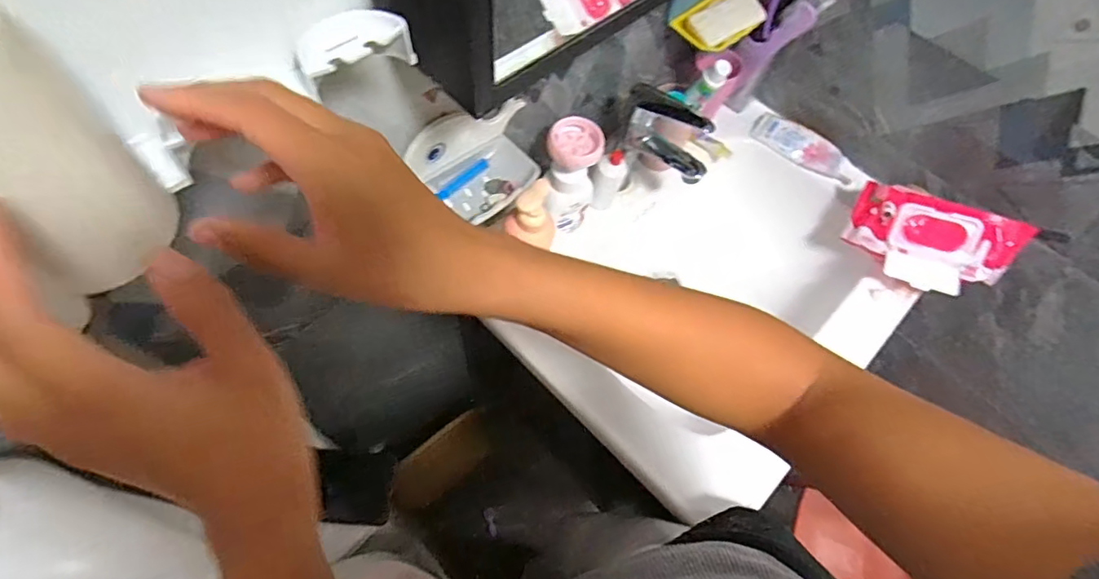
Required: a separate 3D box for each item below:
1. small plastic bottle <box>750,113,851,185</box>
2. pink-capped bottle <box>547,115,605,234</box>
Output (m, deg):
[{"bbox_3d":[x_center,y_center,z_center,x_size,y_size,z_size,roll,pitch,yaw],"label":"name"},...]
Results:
[{"bbox_3d":[0.395,-0.223,0.835,0.165,0.031,0.052,41,67,17],"label":"small plastic bottle"},{"bbox_3d":[0.029,-0.139,0.685,0.068,0.148,0.072,4,62,-2],"label":"pink-capped bottle"}]

